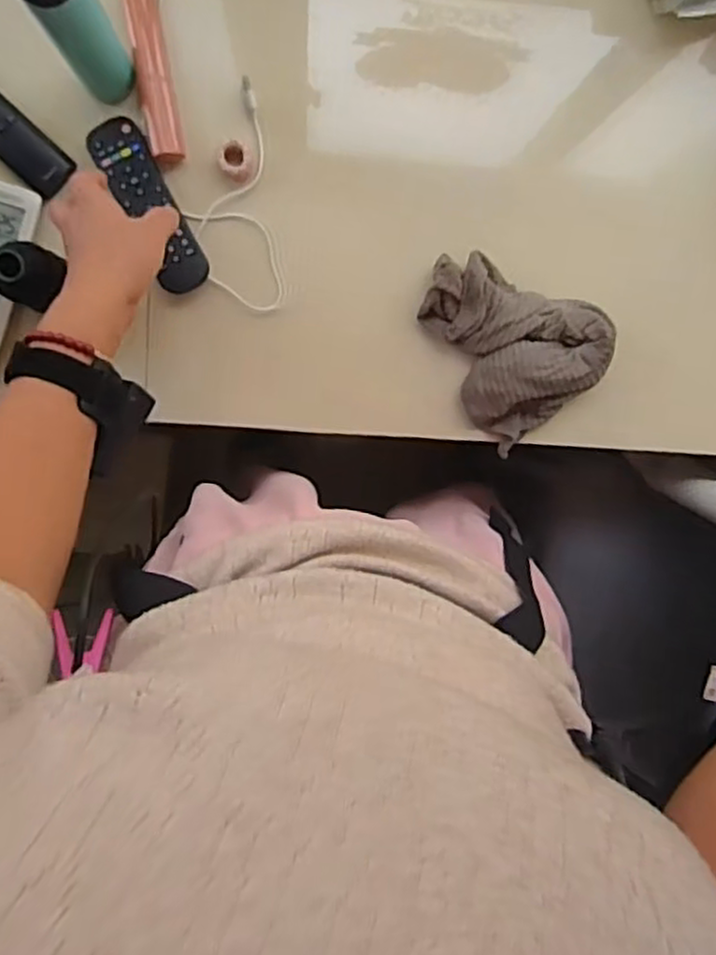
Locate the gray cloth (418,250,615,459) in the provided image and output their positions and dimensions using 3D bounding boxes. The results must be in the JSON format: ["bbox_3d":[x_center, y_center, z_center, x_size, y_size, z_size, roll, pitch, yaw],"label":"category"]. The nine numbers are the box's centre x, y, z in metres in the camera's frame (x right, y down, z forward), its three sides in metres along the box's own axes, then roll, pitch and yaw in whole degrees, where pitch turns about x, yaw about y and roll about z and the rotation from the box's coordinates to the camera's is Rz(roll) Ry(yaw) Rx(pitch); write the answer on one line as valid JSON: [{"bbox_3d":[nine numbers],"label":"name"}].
[{"bbox_3d":[0.133,-0.125,0.629,0.168,0.044,0.140,44,92,-8],"label":"gray cloth"}]

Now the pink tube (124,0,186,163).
[{"bbox_3d":[-0.173,-0.340,0.602,0.028,0.020,0.139,-10,97,-3],"label":"pink tube"}]

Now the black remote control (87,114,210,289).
[{"bbox_3d":[-0.176,-0.232,0.605,0.043,0.017,0.153,-29,93,-1],"label":"black remote control"}]

